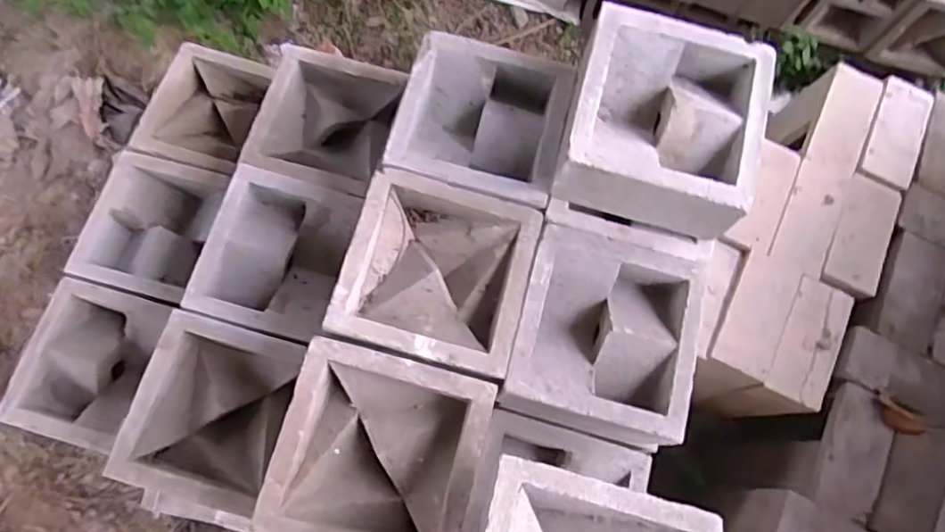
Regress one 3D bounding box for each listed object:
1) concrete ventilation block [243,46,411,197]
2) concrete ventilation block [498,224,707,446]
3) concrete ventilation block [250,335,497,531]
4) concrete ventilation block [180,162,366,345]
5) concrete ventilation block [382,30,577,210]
[{"bbox_3d":[-0.206,-0.198,0.904,0.180,0.069,0.203,18,71,3],"label":"concrete ventilation block"},{"bbox_3d":[0.149,0.081,0.733,0.196,0.088,0.201,14,70,2],"label":"concrete ventilation block"},{"bbox_3d":[-0.106,0.196,0.664,0.218,0.072,0.200,15,70,2],"label":"concrete ventilation block"},{"bbox_3d":[-0.257,-0.012,0.839,0.177,0.074,0.205,17,71,3],"label":"concrete ventilation block"},{"bbox_3d":[0.011,-0.178,0.799,0.201,0.077,0.207,12,66,5],"label":"concrete ventilation block"}]

